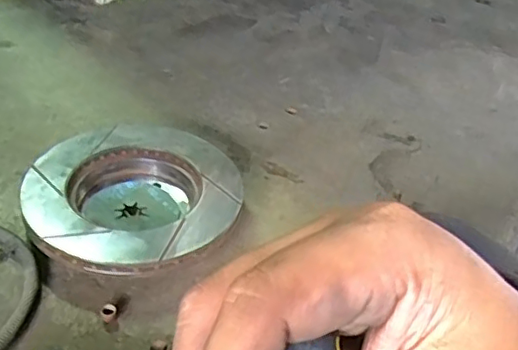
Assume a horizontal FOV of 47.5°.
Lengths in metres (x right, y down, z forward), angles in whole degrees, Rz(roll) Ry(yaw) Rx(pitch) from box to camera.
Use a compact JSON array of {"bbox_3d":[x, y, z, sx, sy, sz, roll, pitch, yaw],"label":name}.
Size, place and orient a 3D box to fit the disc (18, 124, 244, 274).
[{"bbox_3d":[-0.152,0.030,0.717,0.242,0.052,0.239,4,38,-3],"label":"disc"}]

